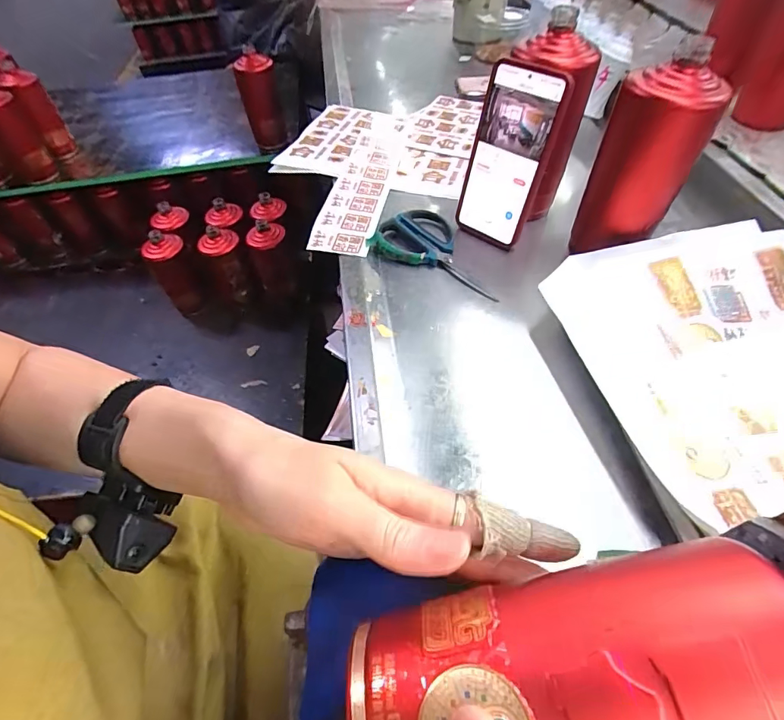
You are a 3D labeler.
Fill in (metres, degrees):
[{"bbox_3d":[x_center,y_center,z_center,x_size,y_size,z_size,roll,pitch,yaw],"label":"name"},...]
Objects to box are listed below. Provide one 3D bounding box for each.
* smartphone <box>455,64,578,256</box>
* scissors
[{"bbox_3d":[0.115,-0.204,0.456,0.085,0.167,0.016,34,42,27],"label":"smartphone"},{"bbox_3d":[0.057,-0.123,0.486,0.157,0.011,0.088,31,60,25],"label":"scissors"}]

